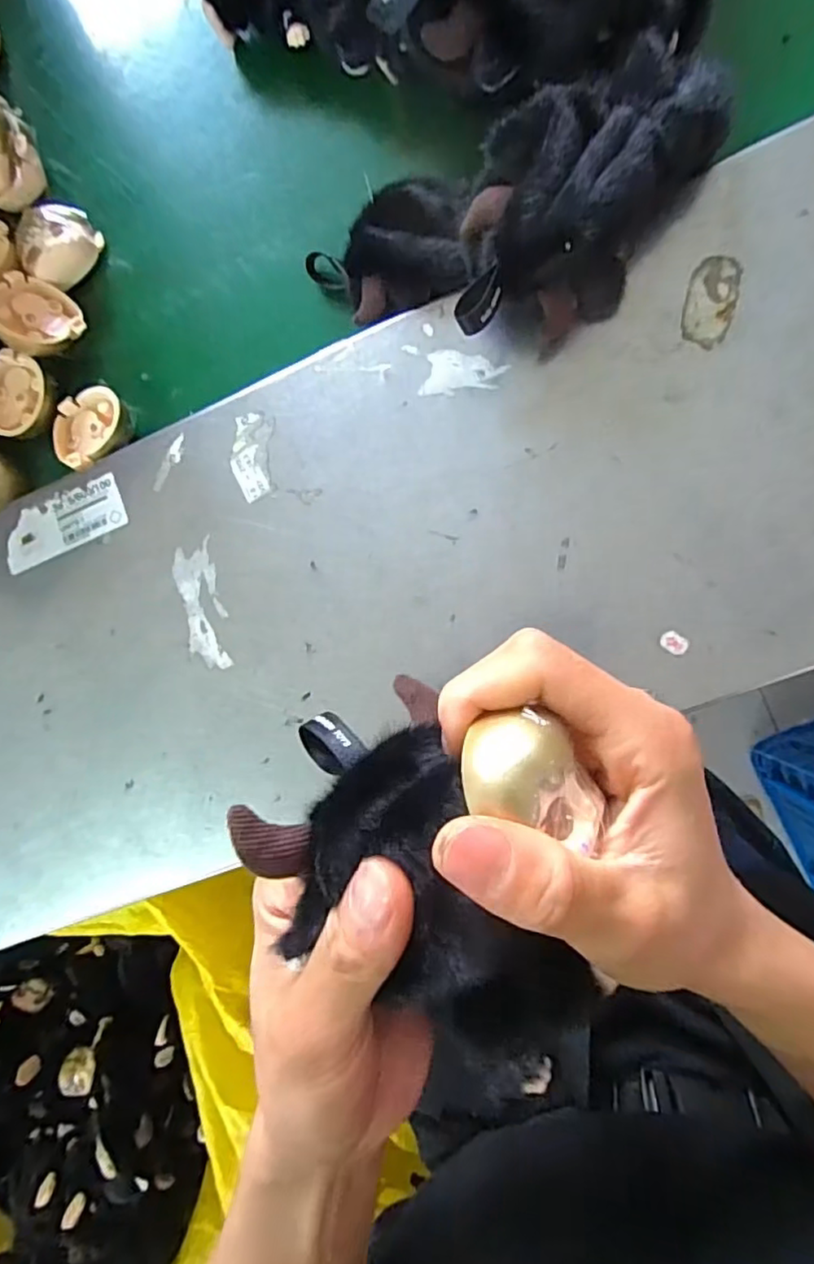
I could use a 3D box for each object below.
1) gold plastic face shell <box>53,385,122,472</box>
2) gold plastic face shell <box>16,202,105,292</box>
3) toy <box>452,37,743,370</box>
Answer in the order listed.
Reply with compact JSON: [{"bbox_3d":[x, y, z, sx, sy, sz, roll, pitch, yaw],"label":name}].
[{"bbox_3d":[-0.188,-0.122,0.362,0.048,0.016,0.048,-4,75,17],"label":"gold plastic face shell"},{"bbox_3d":[-0.213,-0.236,0.371,0.046,0.018,0.047,0,90,9],"label":"gold plastic face shell"},{"bbox_3d":[0.075,-0.195,0.279,0.078,0.049,0.147,35,96,7],"label":"toy"}]

